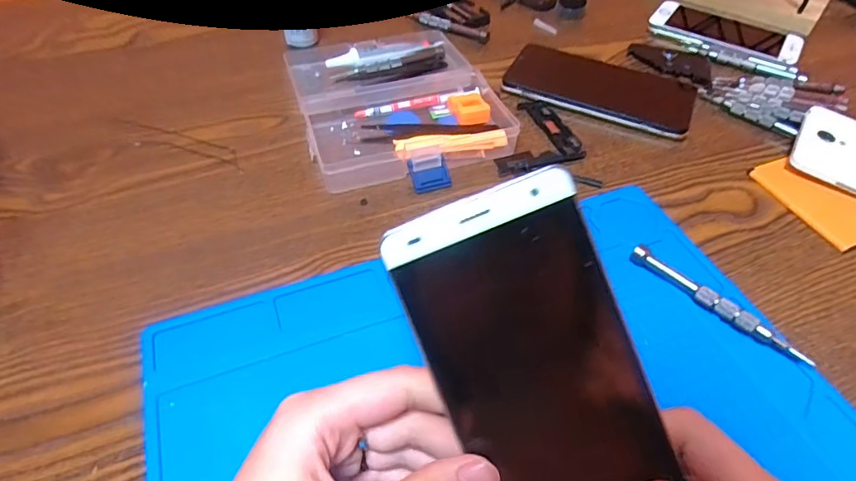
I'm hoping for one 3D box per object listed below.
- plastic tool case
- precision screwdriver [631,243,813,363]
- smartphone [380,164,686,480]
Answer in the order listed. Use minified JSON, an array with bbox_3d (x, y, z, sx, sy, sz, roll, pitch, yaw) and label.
[{"bbox_3d":[-0.026,-0.114,0.406,0.146,0.023,0.167,-13,50,-13],"label":"plastic tool case"},{"bbox_3d":[0.161,0.035,0.286,0.101,0.013,0.011,37,58,27],"label":"precision screwdriver"},{"bbox_3d":[0.041,0.050,0.180,0.069,0.004,0.139,-22,93,1],"label":"smartphone"}]

